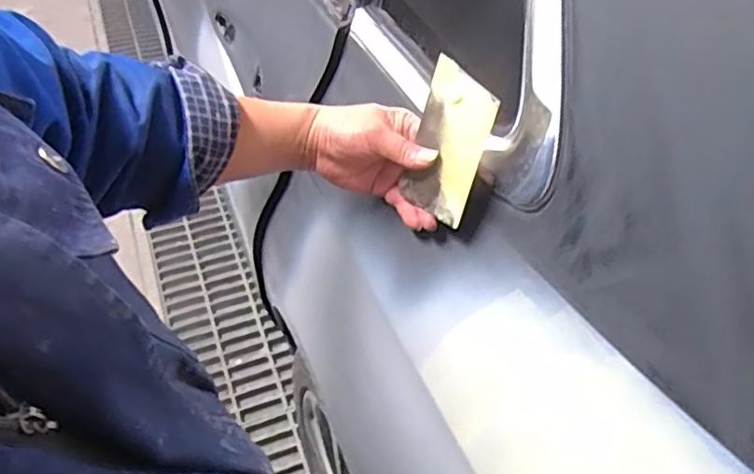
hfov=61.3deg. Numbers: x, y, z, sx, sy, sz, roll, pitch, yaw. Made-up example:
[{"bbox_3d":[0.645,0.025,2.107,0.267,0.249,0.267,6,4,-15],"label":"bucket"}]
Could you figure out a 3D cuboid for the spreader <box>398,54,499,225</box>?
[{"bbox_3d":[0.056,-0.075,0.509,0.006,0.116,0.069,-8,33,-44],"label":"spreader"}]

